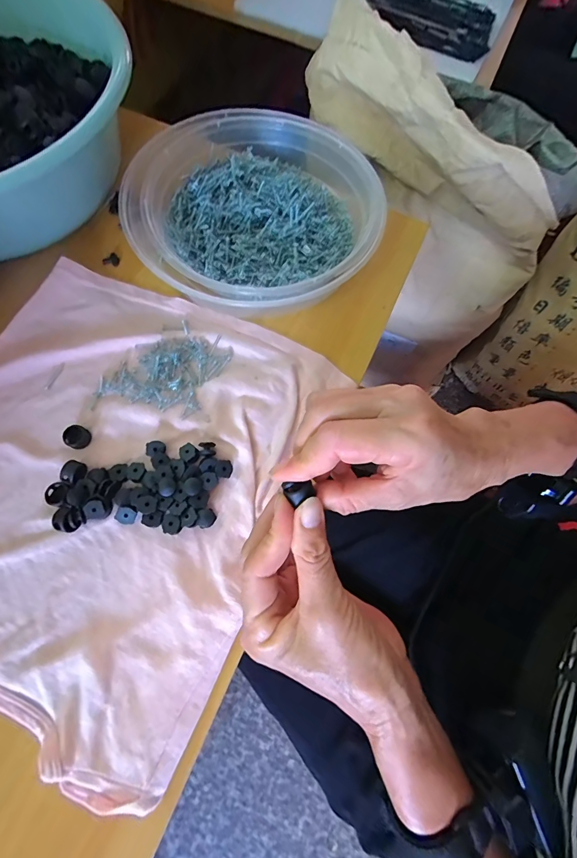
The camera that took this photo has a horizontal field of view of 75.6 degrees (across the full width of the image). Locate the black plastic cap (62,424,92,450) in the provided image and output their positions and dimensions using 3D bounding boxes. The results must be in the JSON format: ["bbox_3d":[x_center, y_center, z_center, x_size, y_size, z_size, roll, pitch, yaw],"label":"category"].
[{"bbox_3d":[-0.160,0.006,0.282,0.017,0.008,0.017,1,70,-3],"label":"black plastic cap"}]

